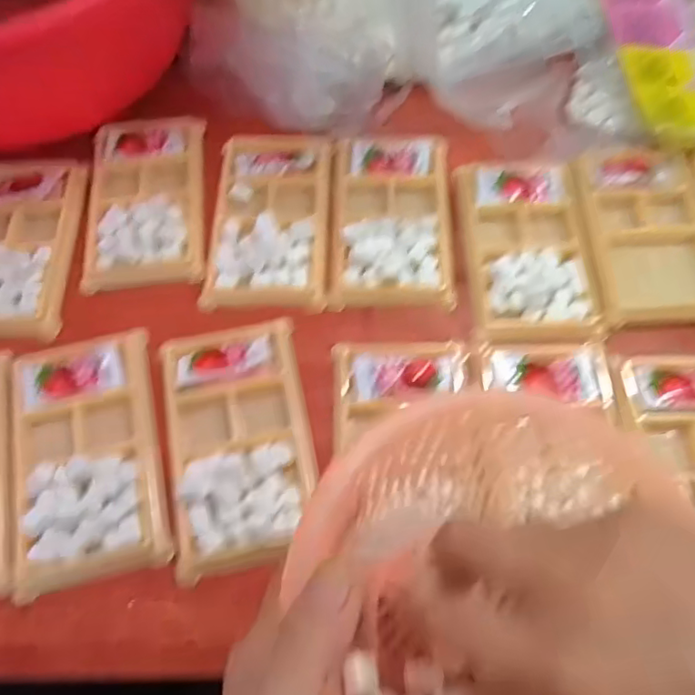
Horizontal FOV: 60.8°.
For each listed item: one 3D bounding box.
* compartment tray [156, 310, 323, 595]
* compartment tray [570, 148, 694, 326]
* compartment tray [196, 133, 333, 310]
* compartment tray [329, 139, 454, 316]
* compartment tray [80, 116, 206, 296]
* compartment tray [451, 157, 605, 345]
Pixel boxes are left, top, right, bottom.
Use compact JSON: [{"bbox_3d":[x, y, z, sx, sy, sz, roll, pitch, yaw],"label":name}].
[{"bbox_3d":[-0.061,0.050,0.333,0.078,0.010,0.137,-11,64,-3],"label":"compartment tray"},{"bbox_3d":[0.199,-0.075,0.391,0.080,0.017,0.129,-4,64,0],"label":"compartment tray"},{"bbox_3d":[-0.051,-0.090,0.399,0.077,0.009,0.136,1,64,2],"label":"compartment tray"},{"bbox_3d":[0.031,-0.089,0.401,0.079,0.015,0.131,1,64,2],"label":"compartment tray"},{"bbox_3d":[-0.138,-0.105,0.408,0.078,0.008,0.139,-5,64,-1],"label":"compartment tray"},{"bbox_3d":[0.118,-0.067,0.388,0.080,0.012,0.132,-3,64,0],"label":"compartment tray"}]

